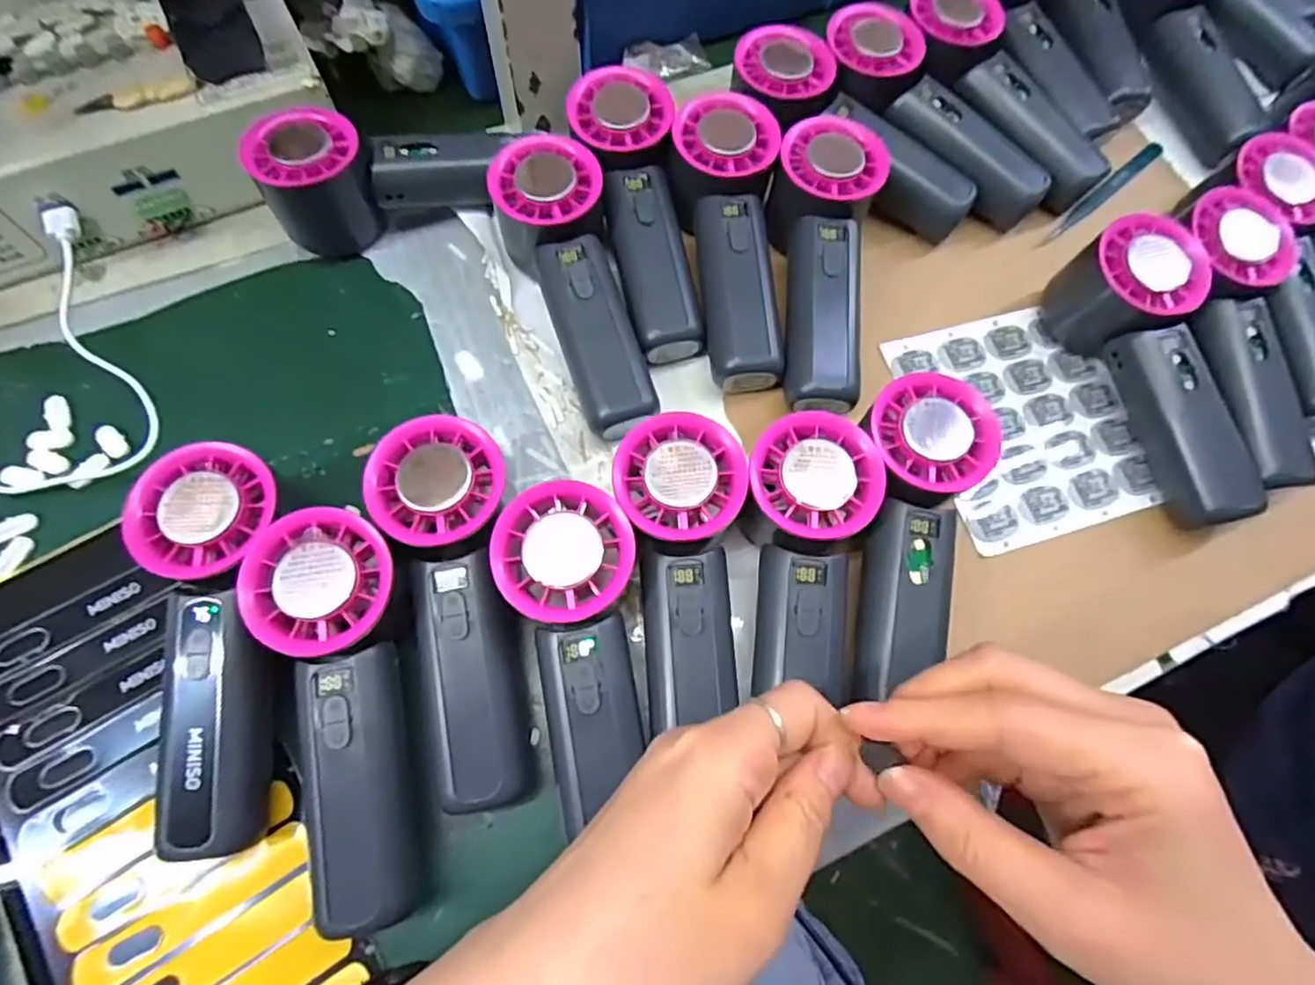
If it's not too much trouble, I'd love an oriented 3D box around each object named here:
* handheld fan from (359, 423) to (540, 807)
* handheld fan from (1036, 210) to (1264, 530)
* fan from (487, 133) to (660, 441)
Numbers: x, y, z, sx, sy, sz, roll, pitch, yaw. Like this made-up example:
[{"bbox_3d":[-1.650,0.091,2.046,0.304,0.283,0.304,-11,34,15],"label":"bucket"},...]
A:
[{"bbox_3d":[-0.082,0.046,0.270,0.050,0.032,0.157,-12,82,-7],"label":"handheld fan"},{"bbox_3d":[0.258,-0.060,0.329,0.062,0.060,0.151,-21,70,-10],"label":"handheld fan"},{"bbox_3d":[-0.041,-0.105,0.337,0.051,0.055,0.155,-18,70,-9],"label":"fan"}]

